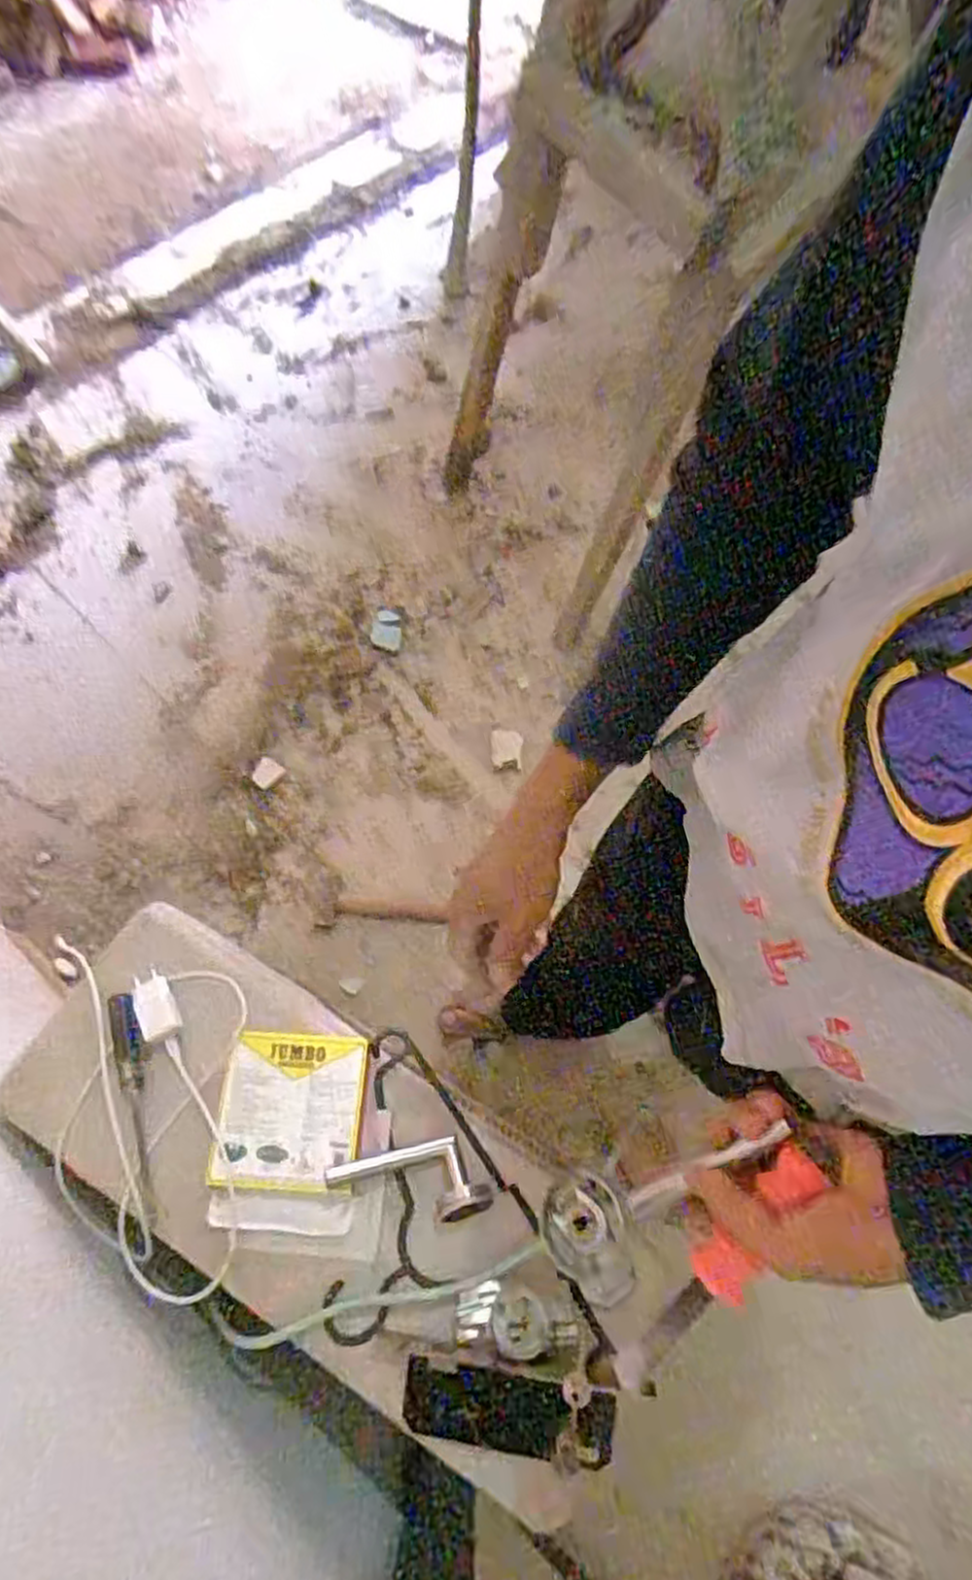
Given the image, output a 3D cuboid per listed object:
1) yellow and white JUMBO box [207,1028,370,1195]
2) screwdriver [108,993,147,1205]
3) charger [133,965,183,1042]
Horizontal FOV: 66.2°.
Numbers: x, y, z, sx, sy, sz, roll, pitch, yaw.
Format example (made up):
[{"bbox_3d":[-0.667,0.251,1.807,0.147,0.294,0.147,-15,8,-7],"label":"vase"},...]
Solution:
[{"bbox_3d":[-0.185,0.306,0.713,0.134,0.017,0.139,3,68,0],"label":"yellow and white JUMBO box"},{"bbox_3d":[-0.343,0.293,0.718,0.024,0.026,0.186,-12,69,-6],"label":"screwdriver"},{"bbox_3d":[-0.332,0.214,0.748,0.037,0.016,0.069,-26,71,-12],"label":"charger"}]

